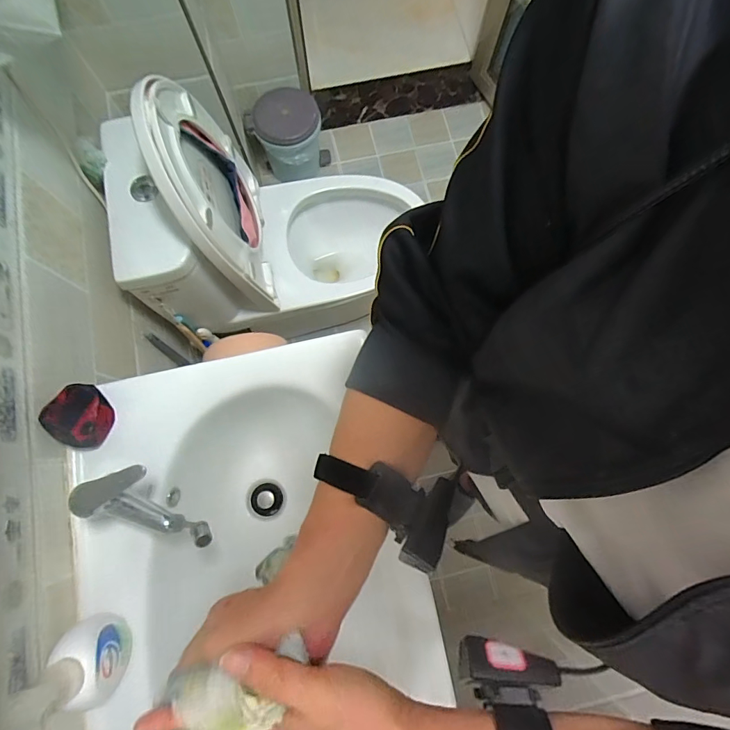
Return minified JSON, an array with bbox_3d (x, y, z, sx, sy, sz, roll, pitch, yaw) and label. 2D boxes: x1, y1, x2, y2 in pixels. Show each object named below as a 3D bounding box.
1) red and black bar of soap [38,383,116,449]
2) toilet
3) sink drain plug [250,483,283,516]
[{"bbox_3d":[-0.404,0.076,0.603,0.073,0.056,0.075,-39,81,-7],"label":"red and black bar of soap"},{"bbox_3d":[-0.185,-0.319,1.068,0.614,0.825,0.368,-9,79,-1],"label":"toilet"},{"bbox_3d":[-0.179,0.246,0.775,0.054,0.016,0.056,0,79,1],"label":"sink drain plug"}]

